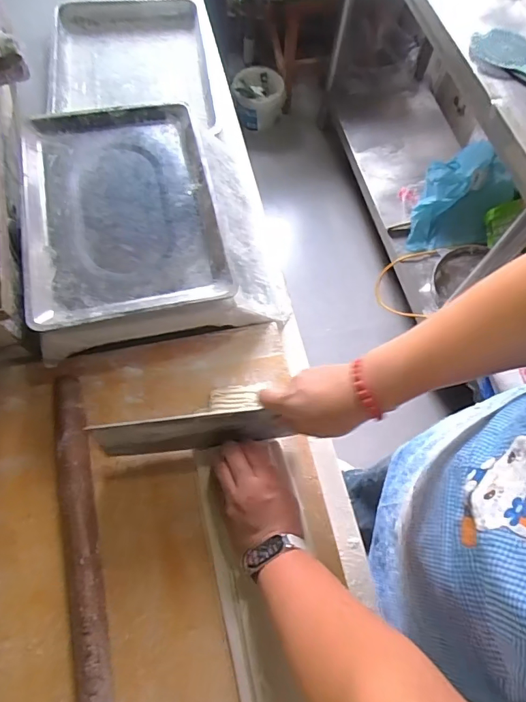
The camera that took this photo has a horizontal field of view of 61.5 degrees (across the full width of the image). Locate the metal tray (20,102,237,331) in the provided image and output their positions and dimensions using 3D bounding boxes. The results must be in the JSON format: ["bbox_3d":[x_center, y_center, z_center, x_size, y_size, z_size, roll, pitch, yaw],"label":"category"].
[{"bbox_3d":[-0.184,-0.190,0.576,0.240,0.024,0.323,-11,68,-7],"label":"metal tray"}]

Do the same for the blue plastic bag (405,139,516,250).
[{"bbox_3d":[0.631,-0.510,1.412,0.288,0.192,0.325,5,66,-1],"label":"blue plastic bag"}]

